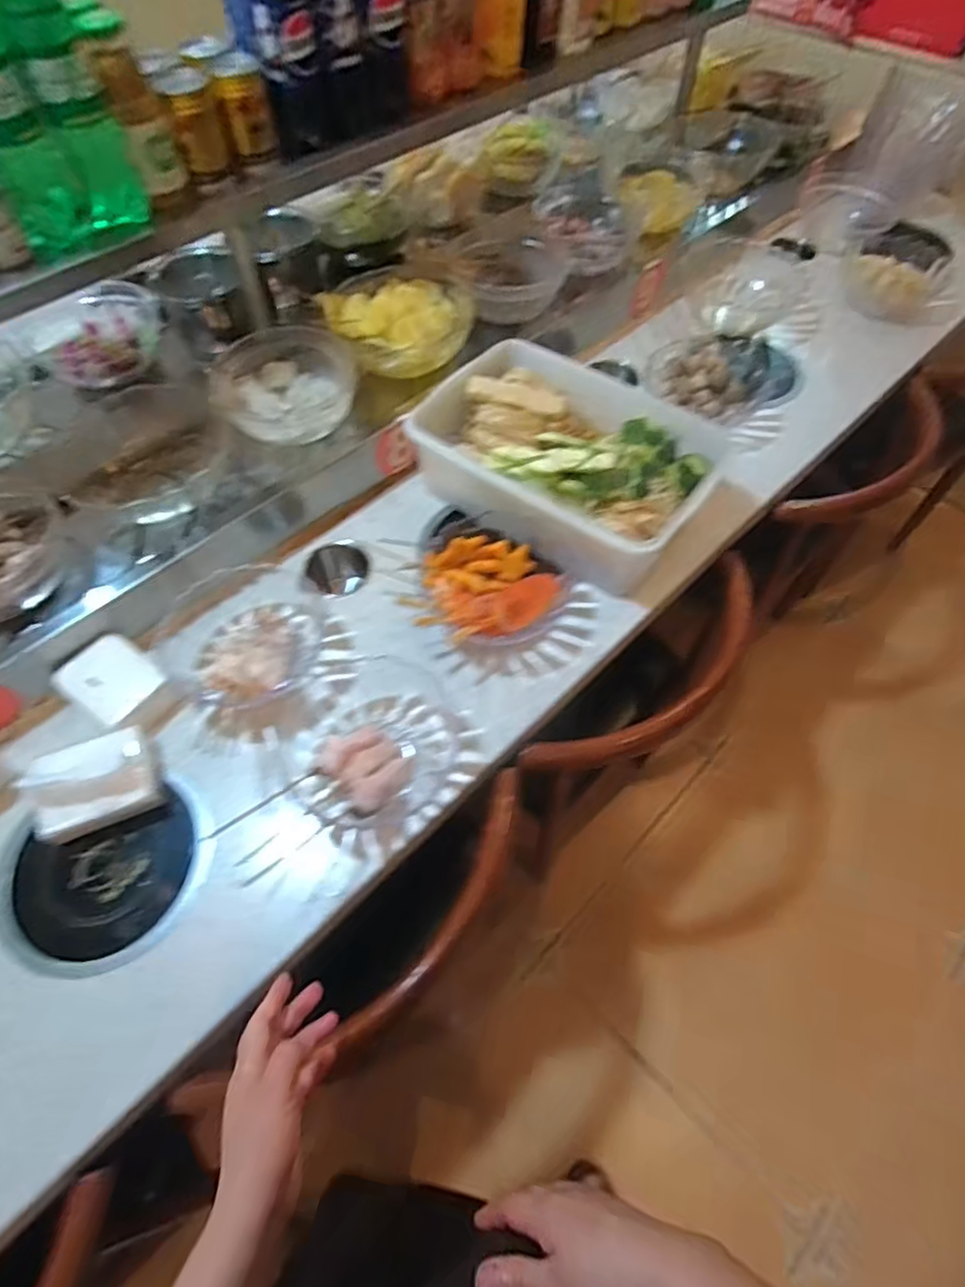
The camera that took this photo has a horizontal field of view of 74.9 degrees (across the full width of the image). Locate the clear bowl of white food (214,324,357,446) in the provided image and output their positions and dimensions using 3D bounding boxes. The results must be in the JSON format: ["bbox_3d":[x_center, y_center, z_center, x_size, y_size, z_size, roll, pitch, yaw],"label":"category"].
[{"bbox_3d":[-0.280,-0.374,0.905,0.197,0.063,0.199,0,59,0],"label":"clear bowl of white food"}]

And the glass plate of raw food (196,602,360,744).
[{"bbox_3d":[-0.260,0.012,0.778,0.191,0.062,0.197,0,59,0],"label":"glass plate of raw food"}]

